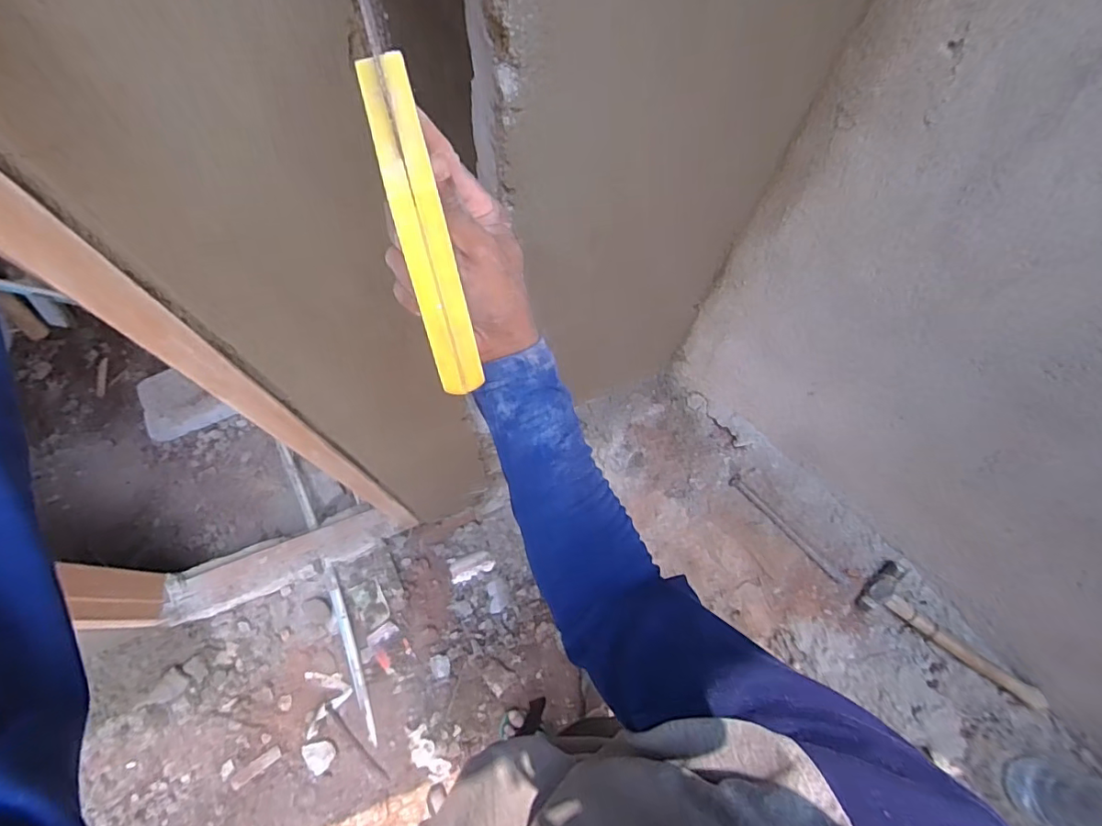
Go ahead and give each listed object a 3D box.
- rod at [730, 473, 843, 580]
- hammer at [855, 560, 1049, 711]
[{"bbox_3d":[0.411,0.201,0.928,0.021,0.013,0.242,-41,76,-13],"label":"rod"},{"bbox_3d":[0.647,0.348,0.847,0.286,0.040,0.088,32,74,9],"label":"hammer"}]

